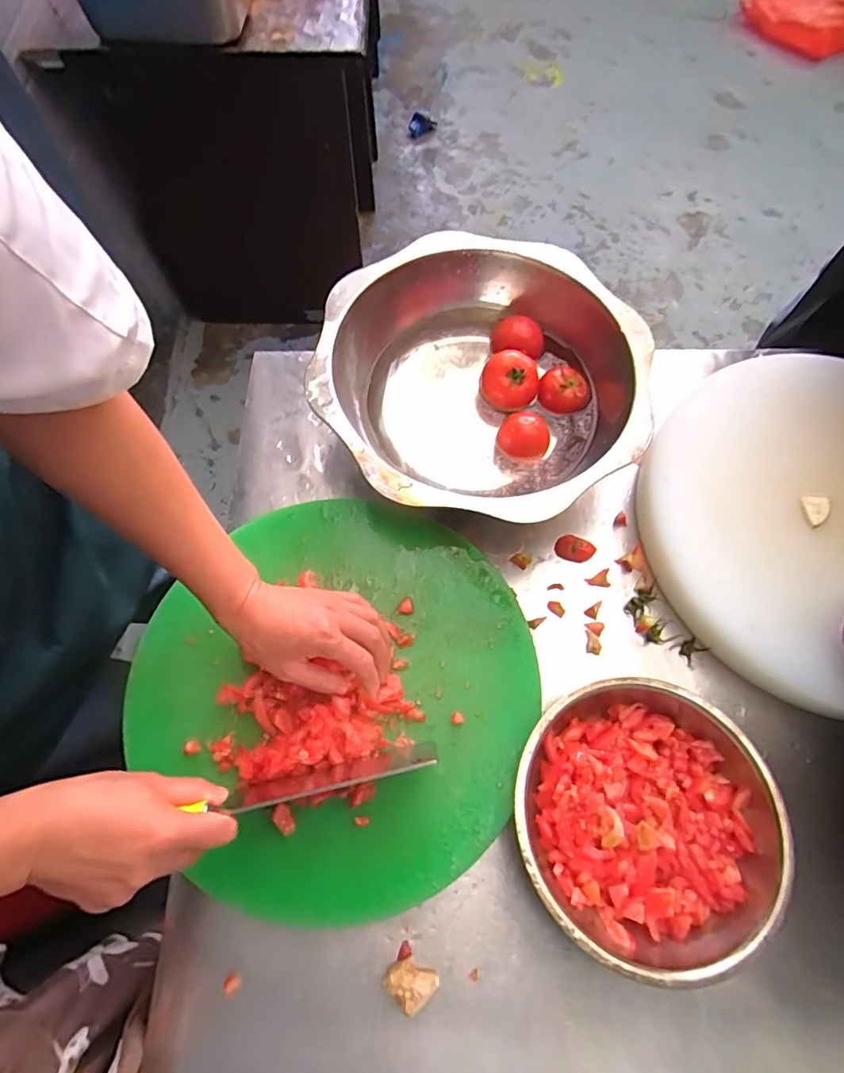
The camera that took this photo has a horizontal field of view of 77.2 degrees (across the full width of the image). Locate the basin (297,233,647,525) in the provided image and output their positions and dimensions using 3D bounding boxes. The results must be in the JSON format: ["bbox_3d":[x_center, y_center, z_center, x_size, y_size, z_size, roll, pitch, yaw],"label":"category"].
[{"bbox_3d":[0.069,-0.194,0.667,0.375,0.149,0.343,0,69,1],"label":"basin"}]

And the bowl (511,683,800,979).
[{"bbox_3d":[0.200,0.247,0.475,0.224,0.062,0.214,0,69,1],"label":"bowl"}]

